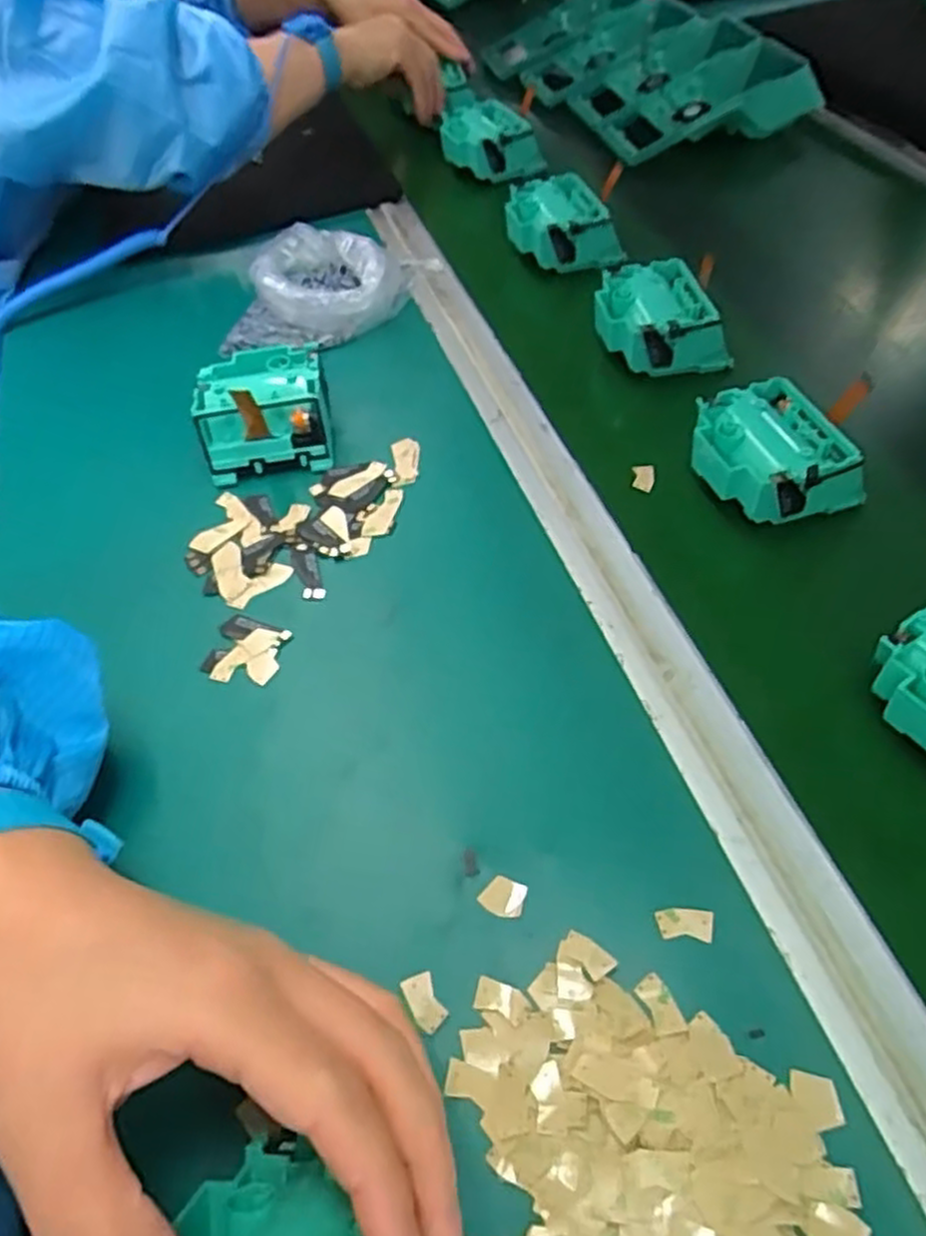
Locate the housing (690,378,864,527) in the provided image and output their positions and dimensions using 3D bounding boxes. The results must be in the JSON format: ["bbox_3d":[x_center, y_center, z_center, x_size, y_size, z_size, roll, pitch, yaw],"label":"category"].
[{"bbox_3d":[0.164,-0.085,0.415,0.072,0.041,0.084,-23,53,-14],"label":"housing"}]

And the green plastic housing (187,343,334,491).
[{"bbox_3d":[-0.119,-0.125,0.461,0.076,0.043,0.077,-7,51,-2],"label":"green plastic housing"}]

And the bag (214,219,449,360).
[{"bbox_3d":[-0.100,-0.240,0.549,0.122,0.047,0.131,10,52,11],"label":"bag"}]

